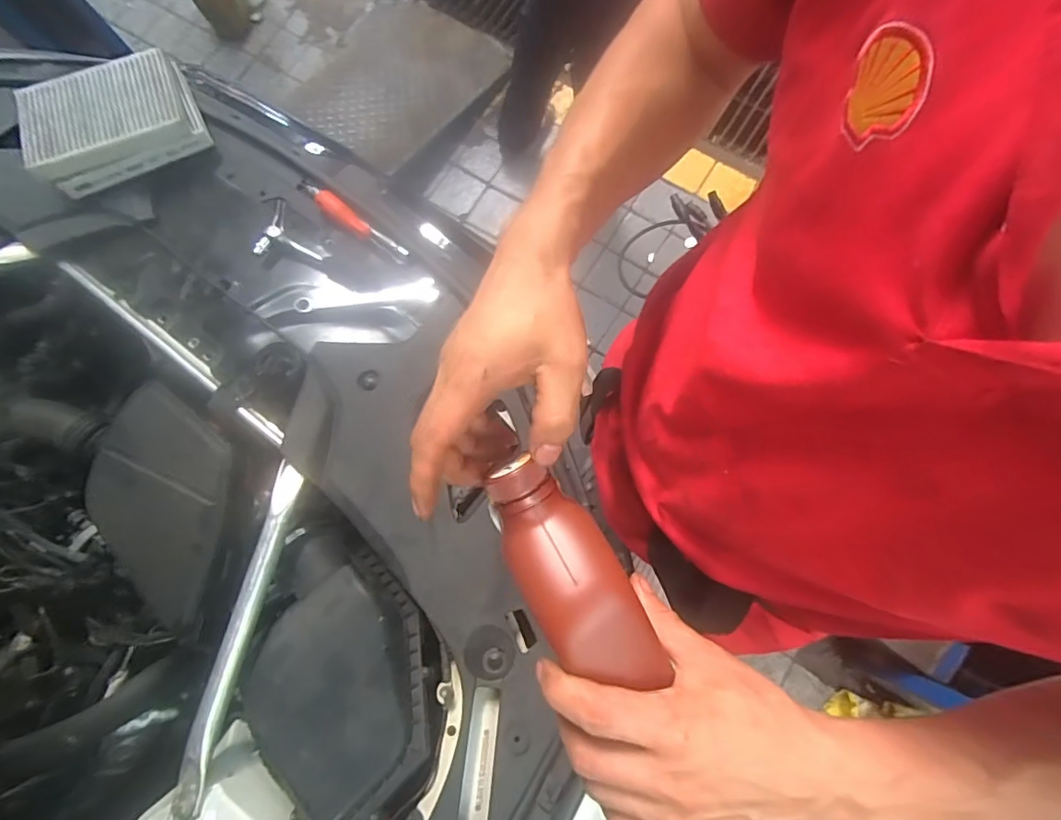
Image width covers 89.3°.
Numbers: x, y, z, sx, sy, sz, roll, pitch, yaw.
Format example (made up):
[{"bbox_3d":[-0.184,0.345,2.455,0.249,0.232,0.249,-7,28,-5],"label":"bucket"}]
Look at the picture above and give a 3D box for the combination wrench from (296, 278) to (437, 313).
[{"bbox_3d":[-0.237,-0.164,0.779,0.203,0.011,0.031,-8,77,3],"label":"combination wrench"}]

